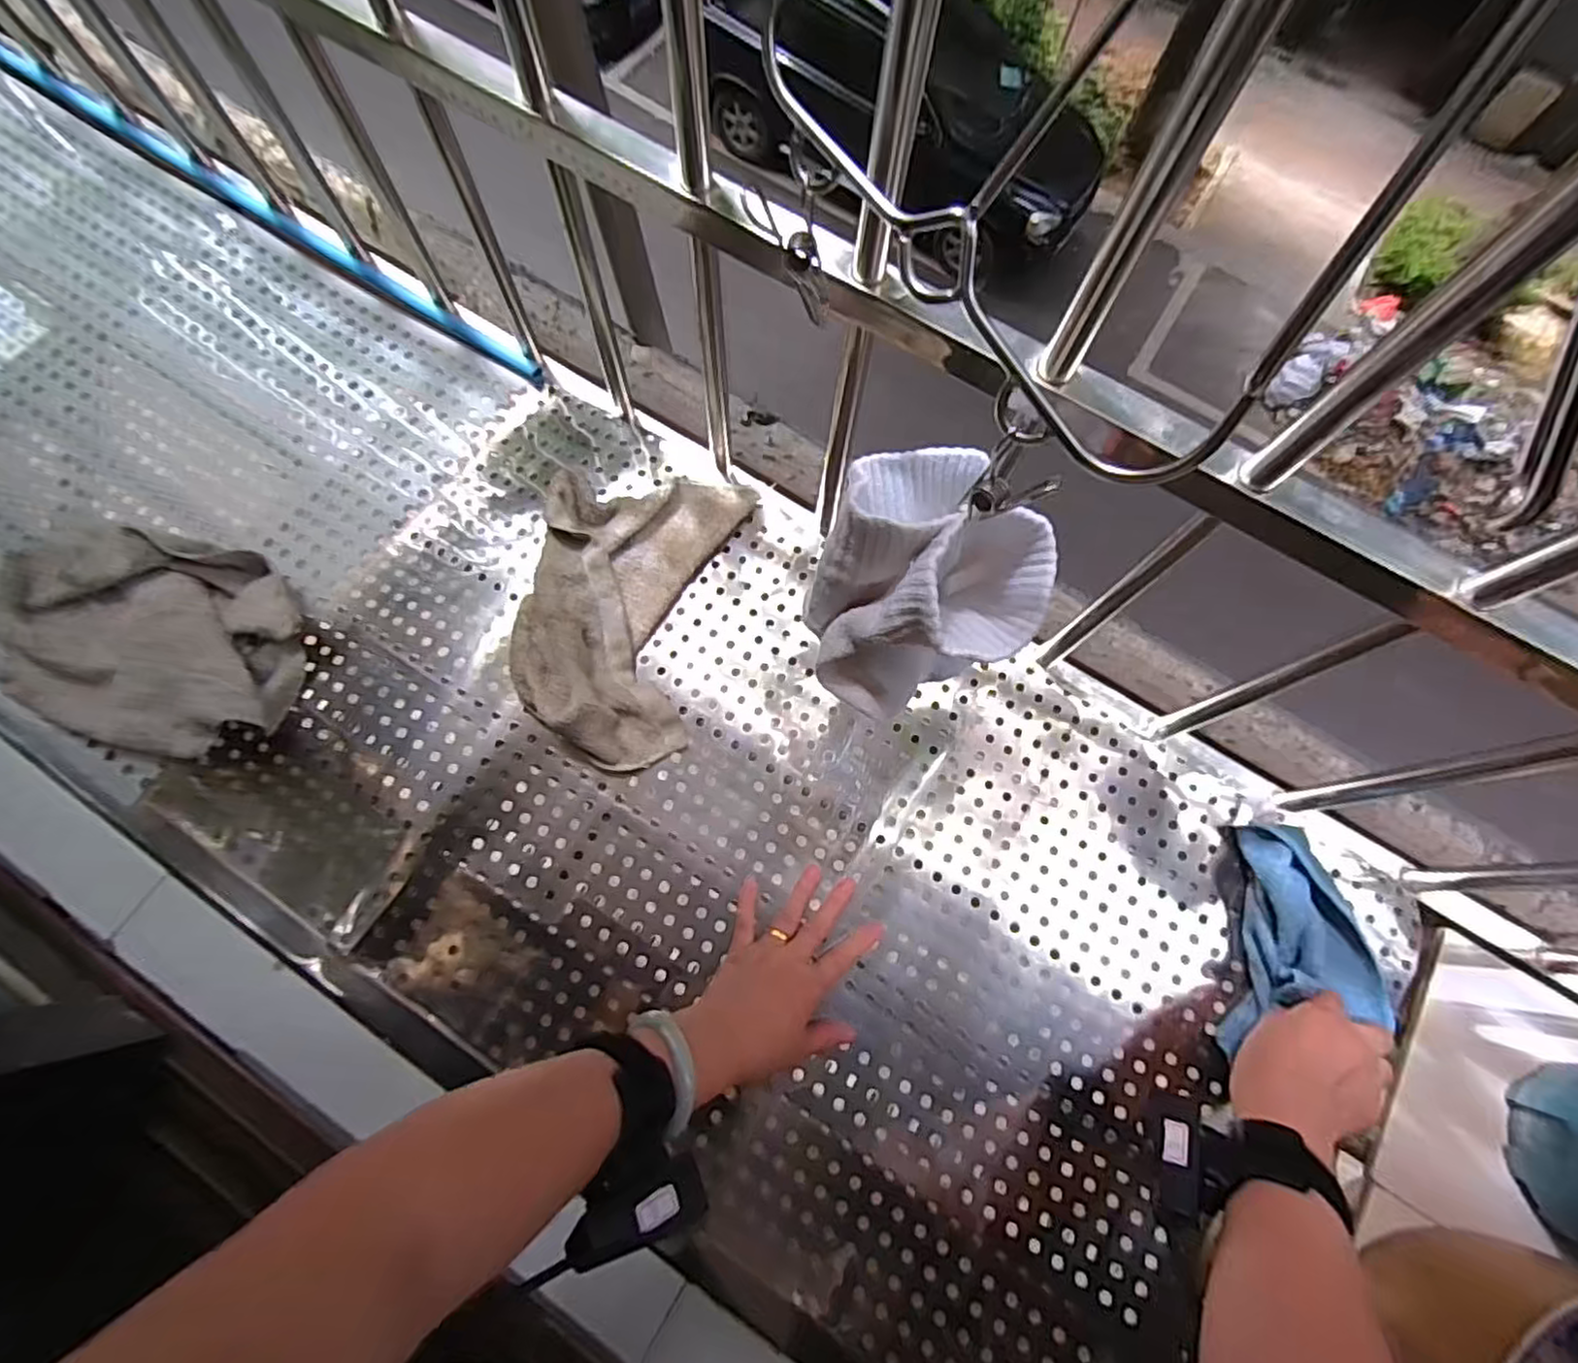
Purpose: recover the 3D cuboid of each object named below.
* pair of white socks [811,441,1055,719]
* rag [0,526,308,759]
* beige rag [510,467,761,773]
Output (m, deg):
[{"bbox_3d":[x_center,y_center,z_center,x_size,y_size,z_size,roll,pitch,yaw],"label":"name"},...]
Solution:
[{"bbox_3d":[0.060,-0.044,0.306,0.093,0.086,0.099,1,73,-2],"label":"pair of white socks"},{"bbox_3d":[-0.533,-0.044,0.557,0.283,0.060,0.184,10,73,1],"label":"rag"},{"bbox_3d":[-0.146,-0.064,0.594,0.166,0.051,0.268,13,73,2],"label":"beige rag"}]

